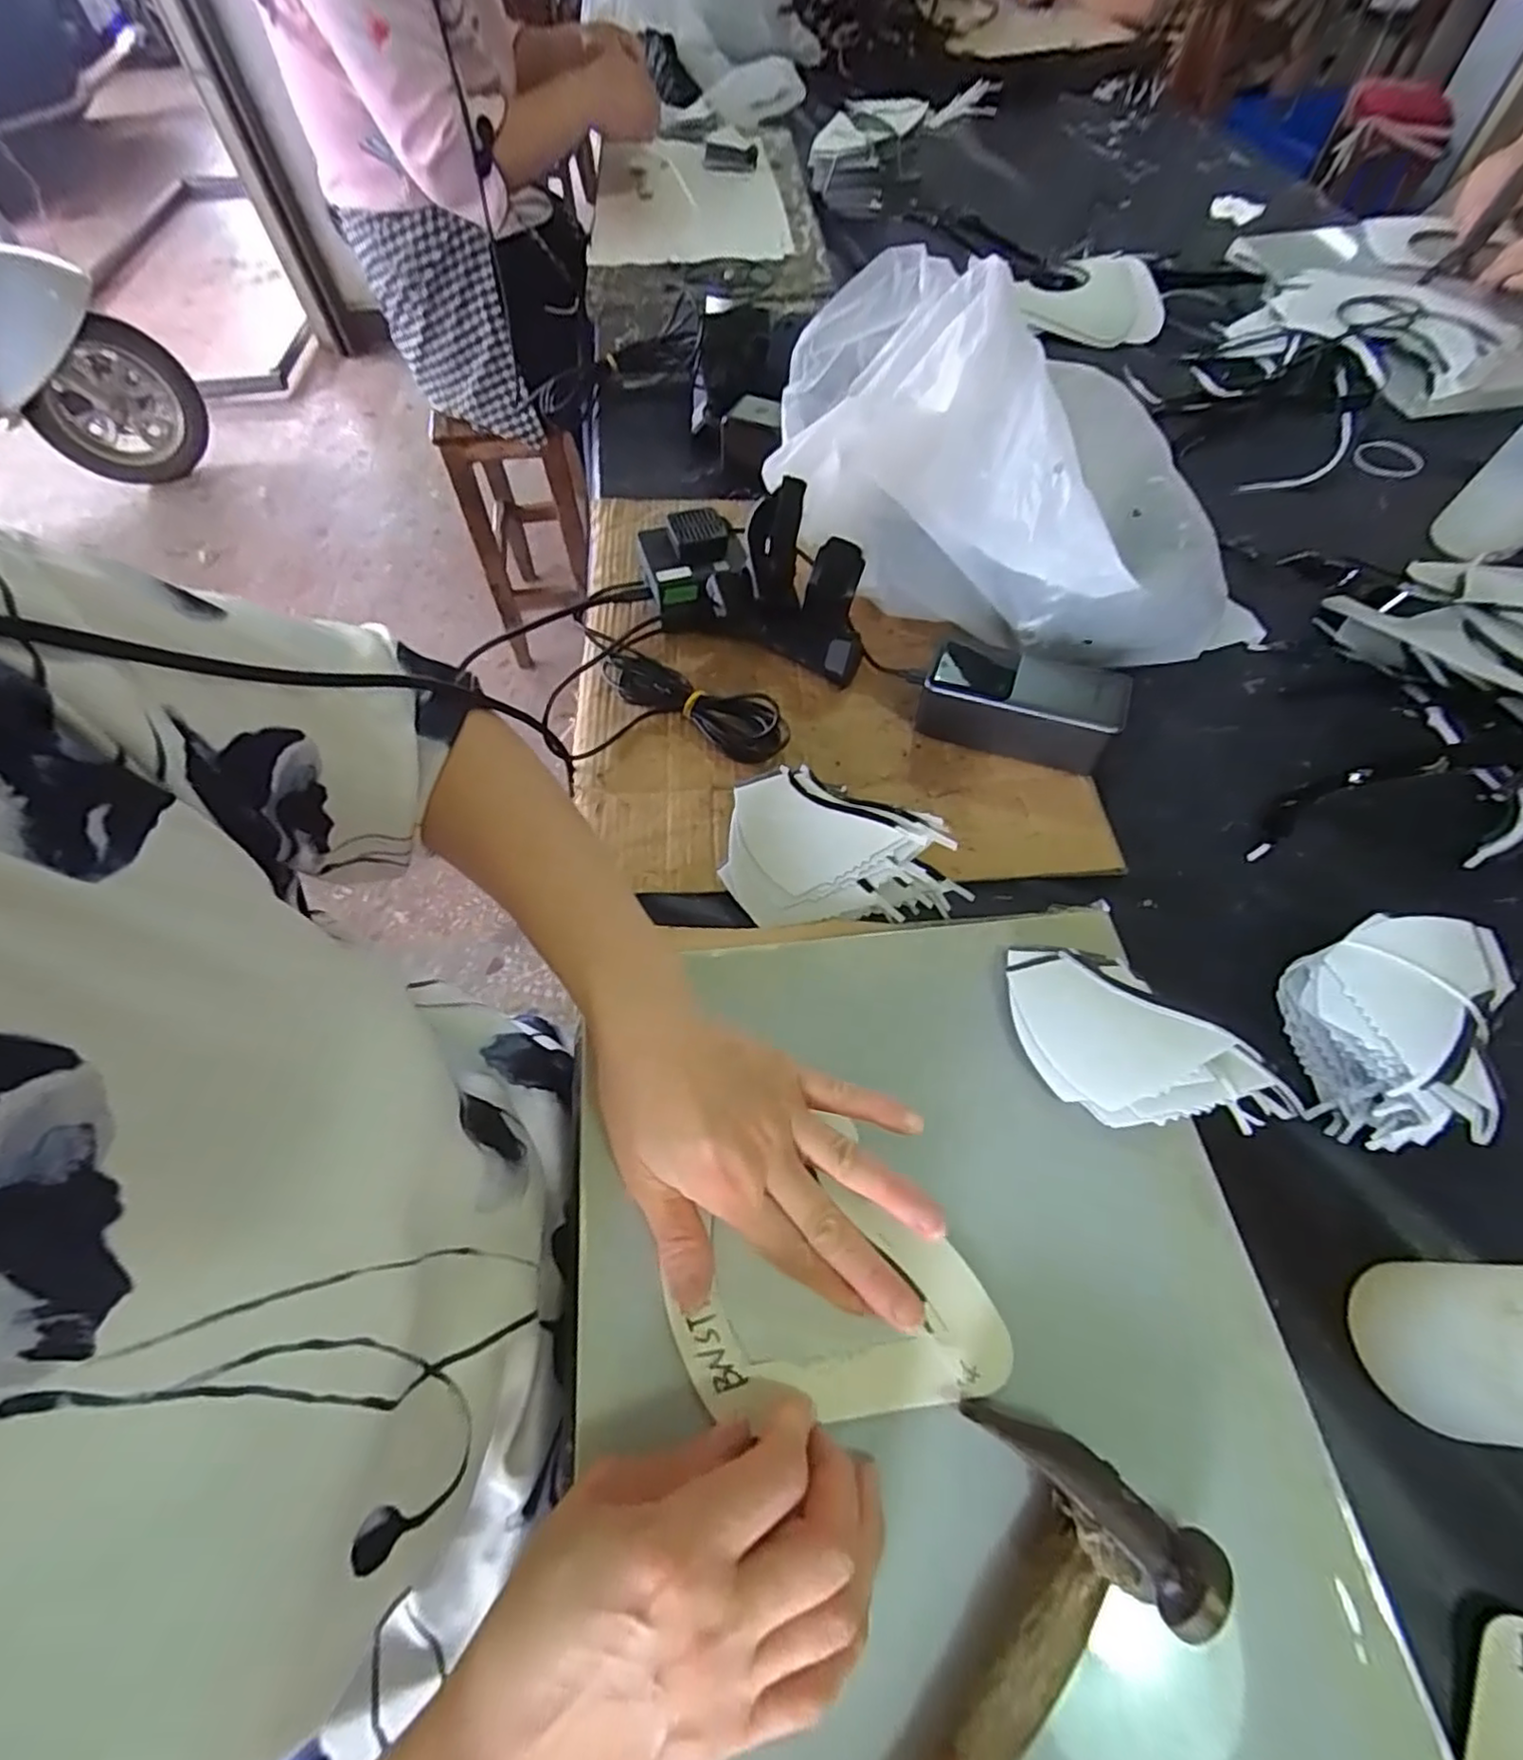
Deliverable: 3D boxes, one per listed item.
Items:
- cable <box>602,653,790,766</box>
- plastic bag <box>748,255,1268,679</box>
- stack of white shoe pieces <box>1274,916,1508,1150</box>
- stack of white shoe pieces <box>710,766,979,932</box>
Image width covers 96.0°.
[{"bbox_3d":[-0.047,-0.128,0.499,0.144,0.026,0.042,28,63,17],"label":"cable"},{"bbox_3d":[0.193,-0.279,0.494,0.383,0.184,0.171,16,60,10],"label":"plastic bag"},{"bbox_3d":[0.329,0.074,0.366,0.079,0.057,0.127,30,64,18],"label":"stack of white shoe pieces"},{"bbox_3d":[0.050,-0.018,0.416,0.148,0.051,0.085,-1,59,0],"label":"stack of white shoe pieces"}]

